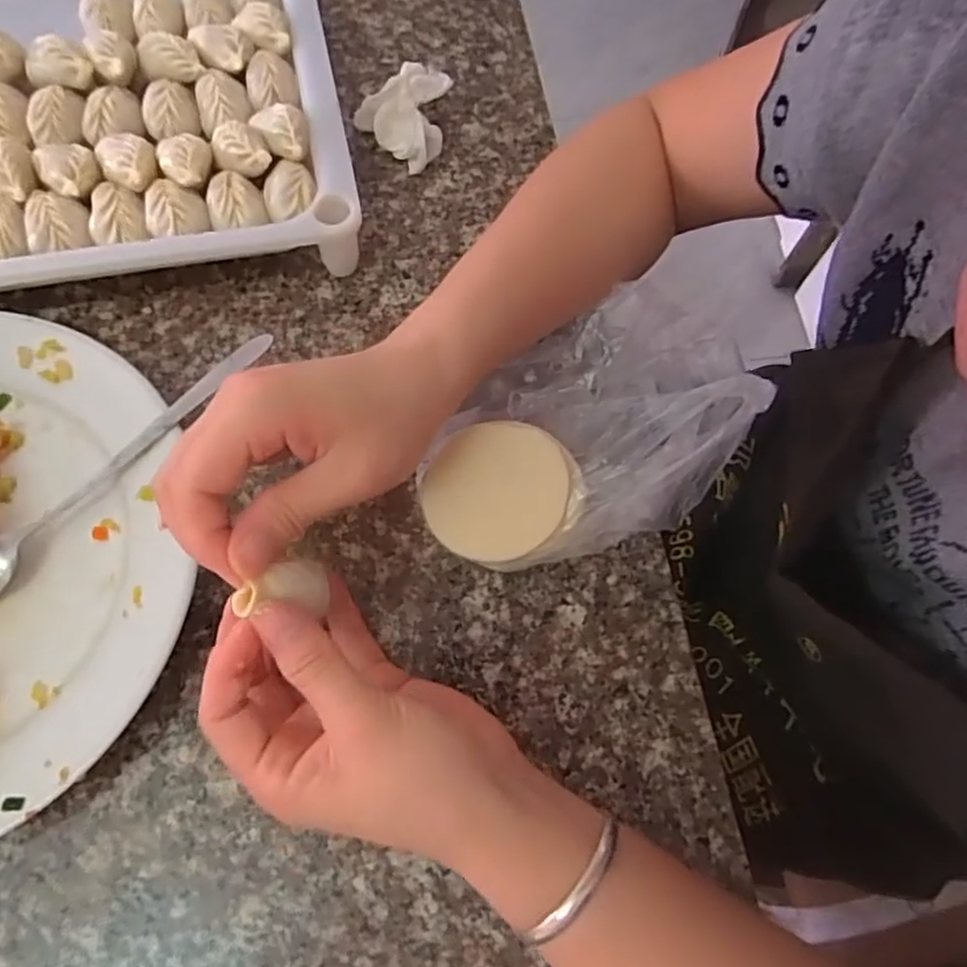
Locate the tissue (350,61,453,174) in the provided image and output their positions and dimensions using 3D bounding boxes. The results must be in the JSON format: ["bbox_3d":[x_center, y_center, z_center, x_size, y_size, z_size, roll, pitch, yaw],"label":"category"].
[{"bbox_3d":[-0.043,-0.227,0.416,0.049,0.033,0.048,42,73,12],"label":"tissue"}]

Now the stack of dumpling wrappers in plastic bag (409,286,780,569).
[{"bbox_3d":[0.048,-0.025,0.320,0.164,0.052,0.111,-31,74,-13],"label":"stack of dumpling wrappers in plastic bag"}]

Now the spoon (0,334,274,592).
[{"bbox_3d":[-0.172,-0.014,0.323,0.023,0.023,0.175,43,73,12],"label":"spoon"}]

